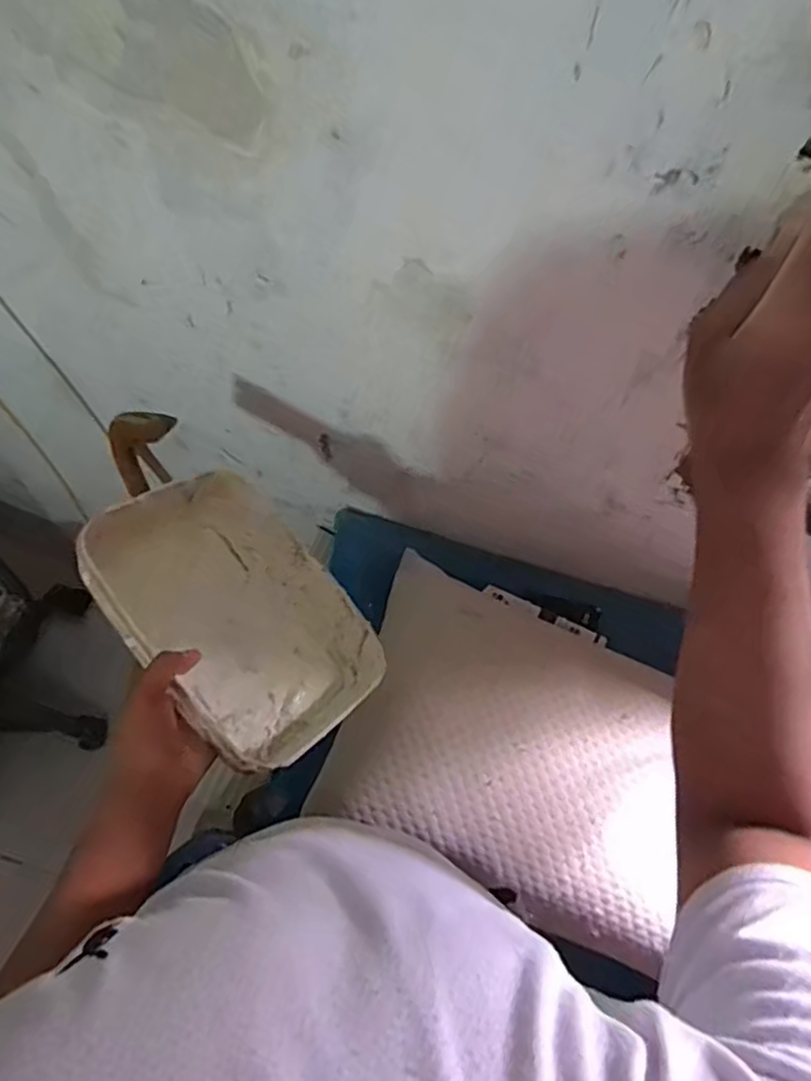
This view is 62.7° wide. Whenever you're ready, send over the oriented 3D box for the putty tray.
[{"bbox_3d":[-0.154,0.065,0.629,0.272,0.047,0.205,54,39,2],"label":"putty tray"}]

